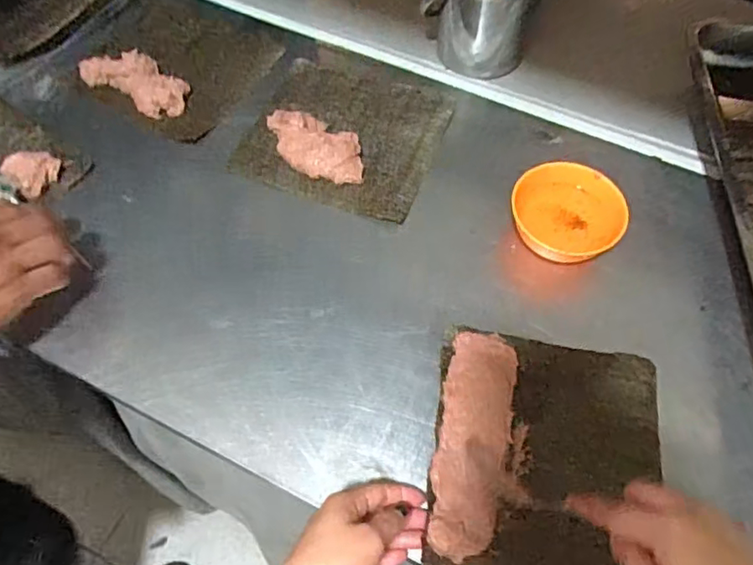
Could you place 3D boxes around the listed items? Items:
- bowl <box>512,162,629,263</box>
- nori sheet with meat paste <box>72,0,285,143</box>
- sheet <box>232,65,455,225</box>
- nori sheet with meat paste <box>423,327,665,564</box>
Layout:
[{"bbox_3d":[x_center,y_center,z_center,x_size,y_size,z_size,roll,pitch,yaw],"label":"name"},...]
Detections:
[{"bbox_3d":[0.183,-0.064,0.568,0.100,0.052,0.093,0,59,0],"label":"bowl"},{"bbox_3d":[-0.236,-0.272,0.696,0.189,0.027,0.202,26,63,14],"label":"nori sheet with meat paste"},{"bbox_3d":[-0.035,-0.171,0.639,0.201,0.029,0.182,19,61,10],"label":"sheet"},{"bbox_3d":[0.138,0.138,0.476,0.180,0.016,0.200,9,61,4],"label":"nori sheet with meat paste"}]

